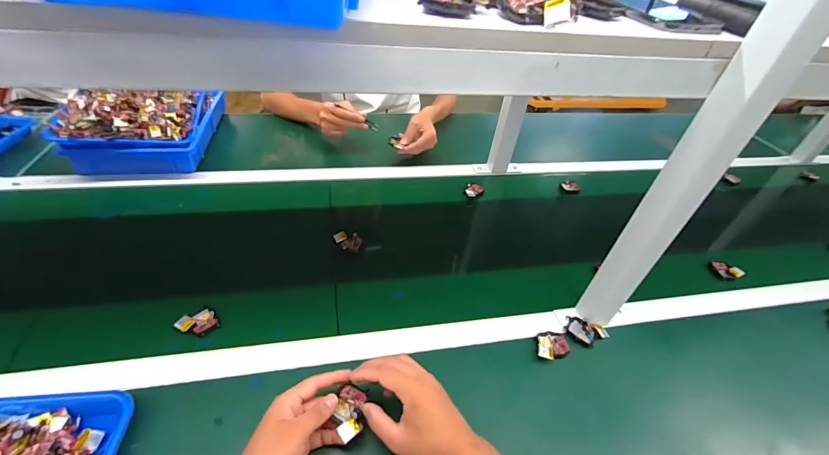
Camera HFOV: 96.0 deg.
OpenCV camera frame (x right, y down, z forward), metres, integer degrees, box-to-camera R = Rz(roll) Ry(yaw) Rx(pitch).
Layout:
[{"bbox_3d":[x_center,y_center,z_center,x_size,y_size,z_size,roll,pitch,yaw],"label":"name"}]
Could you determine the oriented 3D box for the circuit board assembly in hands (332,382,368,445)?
[{"bbox_3d":[-0.072,0.209,0.420,0.030,0.019,0.054,8,73,-3],"label":"circuit board assembly in hands"}]

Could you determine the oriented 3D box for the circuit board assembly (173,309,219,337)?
[{"bbox_3d":[-0.312,0.139,0.537,0.040,0.007,0.048,43,40,21],"label":"circuit board assembly"}]

